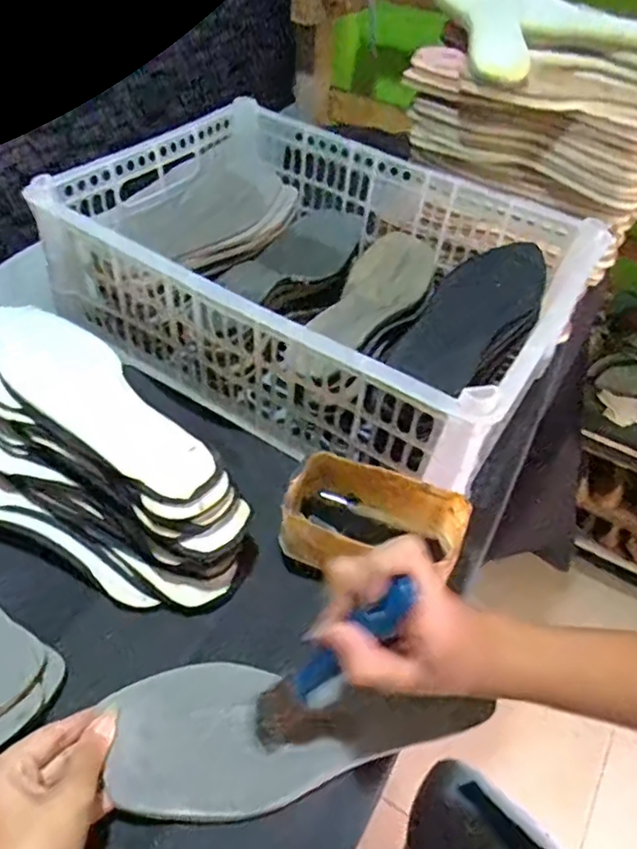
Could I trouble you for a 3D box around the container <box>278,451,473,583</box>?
[{"bbox_3d":[0.039,0.078,0.445,0.128,0.065,0.078,16,47,9],"label":"container"}]

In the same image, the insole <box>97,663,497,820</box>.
[{"bbox_3d":[-0.009,0.188,0.373,0.220,0.010,0.081,0,47,-7],"label":"insole"}]

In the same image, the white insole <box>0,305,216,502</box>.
[{"bbox_3d":[-0.183,-0.028,0.469,0.083,0.005,0.272,-22,50,-36],"label":"white insole"}]

